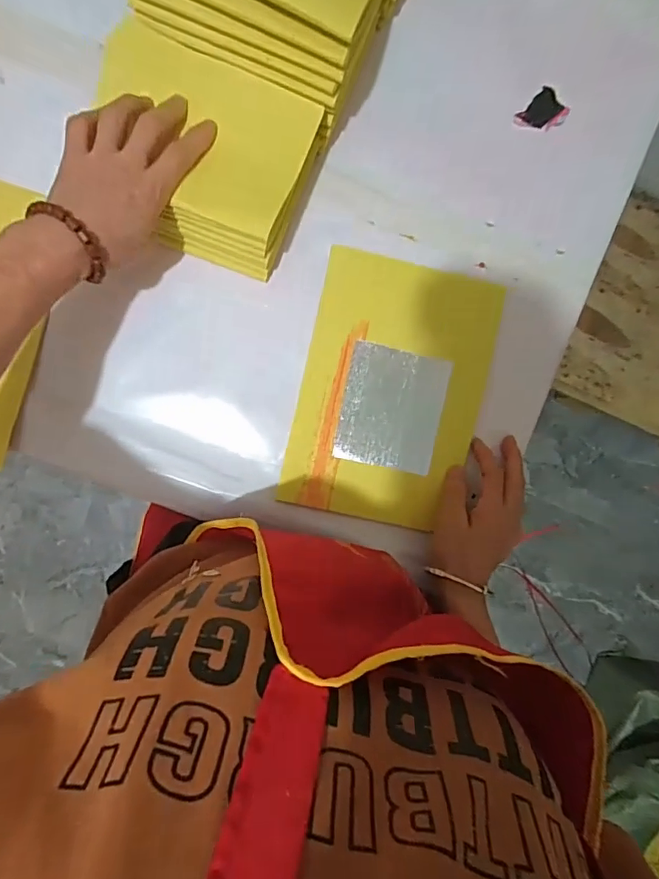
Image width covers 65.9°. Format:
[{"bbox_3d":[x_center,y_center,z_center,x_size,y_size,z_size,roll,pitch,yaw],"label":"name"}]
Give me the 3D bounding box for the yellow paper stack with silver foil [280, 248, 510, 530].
[{"bbox_3d":[0.055,-0.041,0.444,0.157,0.012,0.219,12,90,-4],"label":"yellow paper stack with silver foil"}]

